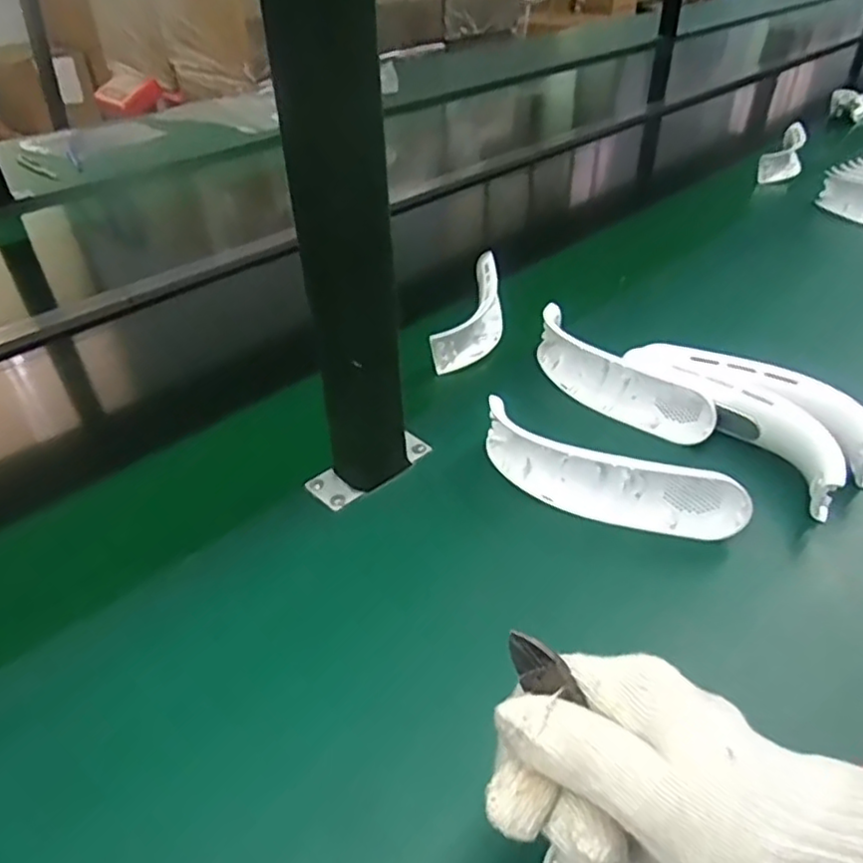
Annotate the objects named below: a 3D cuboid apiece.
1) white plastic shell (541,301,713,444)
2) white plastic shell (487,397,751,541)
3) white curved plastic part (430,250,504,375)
[{"bbox_3d":[0.157,-0.047,0.580,0.043,0.049,0.189,-24,45,-26],"label":"white plastic shell"},{"bbox_3d":[0.123,0.029,0.479,0.193,0.047,0.034,23,45,26],"label":"white plastic shell"},{"bbox_3d":[0.050,-0.126,0.693,0.047,0.051,0.171,12,41,14],"label":"white curved plastic part"}]

